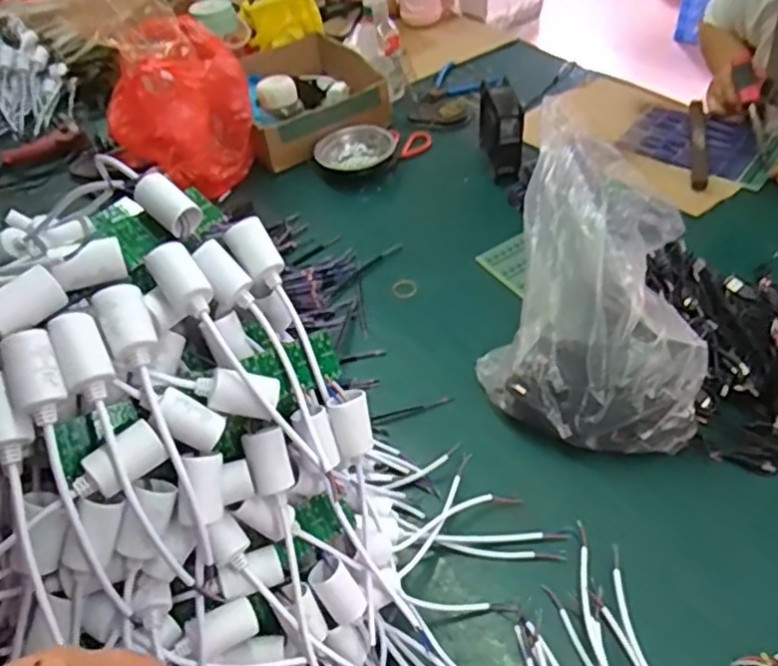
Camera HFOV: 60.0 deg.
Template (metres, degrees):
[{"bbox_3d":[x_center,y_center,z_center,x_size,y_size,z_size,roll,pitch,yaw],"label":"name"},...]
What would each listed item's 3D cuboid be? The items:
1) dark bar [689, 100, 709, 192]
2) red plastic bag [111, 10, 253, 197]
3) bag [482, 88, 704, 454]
[{"bbox_3d":[0.476,-0.293,1.043,0.022,0.024,0.230,7,47,14],"label":"dark bar"},{"bbox_3d":[-0.326,-0.349,1.068,0.212,0.230,0.141,-29,49,-20],"label":"red plastic bag"},{"bbox_3d":[0.210,-0.056,0.716,0.205,0.207,0.295,3,46,11],"label":"bag"}]

